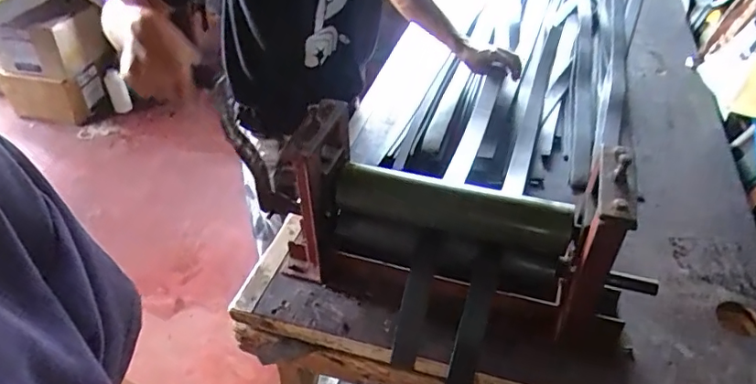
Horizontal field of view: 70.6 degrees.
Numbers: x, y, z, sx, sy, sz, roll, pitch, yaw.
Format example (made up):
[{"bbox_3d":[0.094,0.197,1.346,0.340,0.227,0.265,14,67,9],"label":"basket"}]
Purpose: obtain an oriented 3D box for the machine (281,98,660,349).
[{"bbox_3d":[0.103,0.049,0.726,0.508,0.252,0.132,11,41,13],"label":"machine"}]

